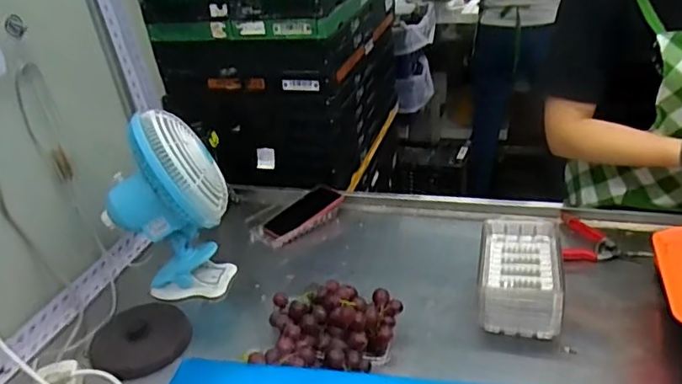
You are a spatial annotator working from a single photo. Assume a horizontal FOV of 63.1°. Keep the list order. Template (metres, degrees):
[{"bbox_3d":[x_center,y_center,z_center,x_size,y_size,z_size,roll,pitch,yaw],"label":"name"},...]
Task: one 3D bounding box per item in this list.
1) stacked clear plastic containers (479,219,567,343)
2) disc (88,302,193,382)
[{"bbox_3d":[0.263,0.125,0.834,0.119,0.083,0.193,2,29,15],"label":"stacked clear plastic containers"},{"bbox_3d":[-0.303,0.212,0.835,0.135,0.020,0.149,-22,32,-26],"label":"disc"}]

